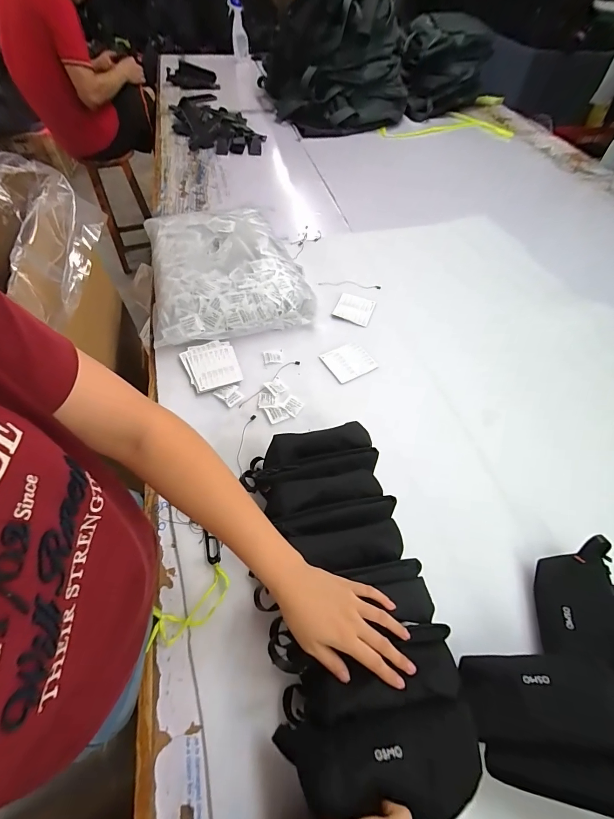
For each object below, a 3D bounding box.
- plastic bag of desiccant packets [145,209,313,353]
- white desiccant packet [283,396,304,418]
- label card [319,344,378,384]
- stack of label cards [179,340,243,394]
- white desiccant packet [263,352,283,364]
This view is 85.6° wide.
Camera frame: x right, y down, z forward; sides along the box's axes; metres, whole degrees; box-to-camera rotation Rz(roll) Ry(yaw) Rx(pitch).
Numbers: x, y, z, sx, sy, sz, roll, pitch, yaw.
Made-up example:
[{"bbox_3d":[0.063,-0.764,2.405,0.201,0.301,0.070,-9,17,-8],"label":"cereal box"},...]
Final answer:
[{"bbox_3d":[-0.199,-0.342,0.813,0.354,0.112,0.403,-14,58,-12],"label":"plastic bag of desiccant packets"},{"bbox_3d":[-0.027,-0.006,0.657,0.032,0.004,0.038,28,59,16],"label":"white desiccant packet"},{"bbox_3d":[0.091,-0.107,0.733,0.097,0.004,0.087,-28,61,-19],"label":"label card"},{"bbox_3d":[-0.199,-0.091,0.694,0.106,0.019,0.119,-18,58,-14],"label":"stack of label cards"},{"bbox_3d":[-0.075,-0.113,0.725,0.042,0.005,0.031,-3,56,-4],"label":"white desiccant packet"}]

